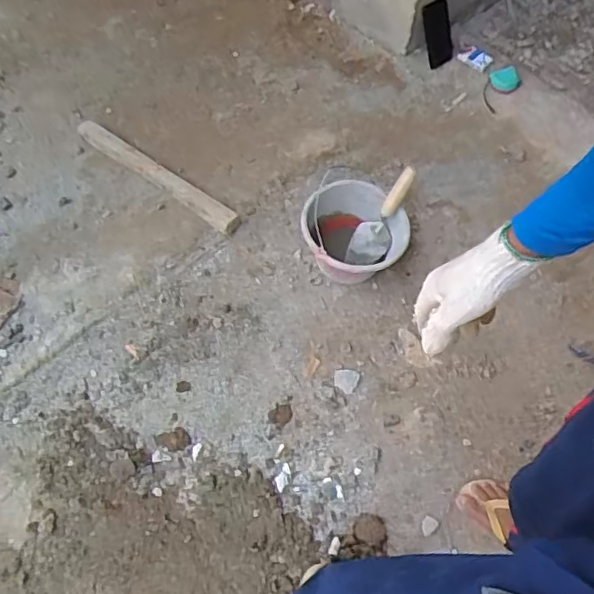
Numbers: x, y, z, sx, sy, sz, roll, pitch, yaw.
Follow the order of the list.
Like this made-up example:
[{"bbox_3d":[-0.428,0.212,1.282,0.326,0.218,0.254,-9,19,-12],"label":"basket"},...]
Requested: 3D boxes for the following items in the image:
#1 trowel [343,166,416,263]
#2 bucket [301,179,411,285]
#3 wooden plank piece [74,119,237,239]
[{"bbox_3d":[0.207,-0.190,1.383,0.091,0.255,0.071,43,33,21],"label":"trowel"},{"bbox_3d":[0.131,-0.143,1.402,0.222,0.167,0.242,0,61,0],"label":"bucket"},{"bbox_3d":[-0.393,-0.342,1.605,0.601,0.030,0.067,35,67,17],"label":"wooden plank piece"}]

